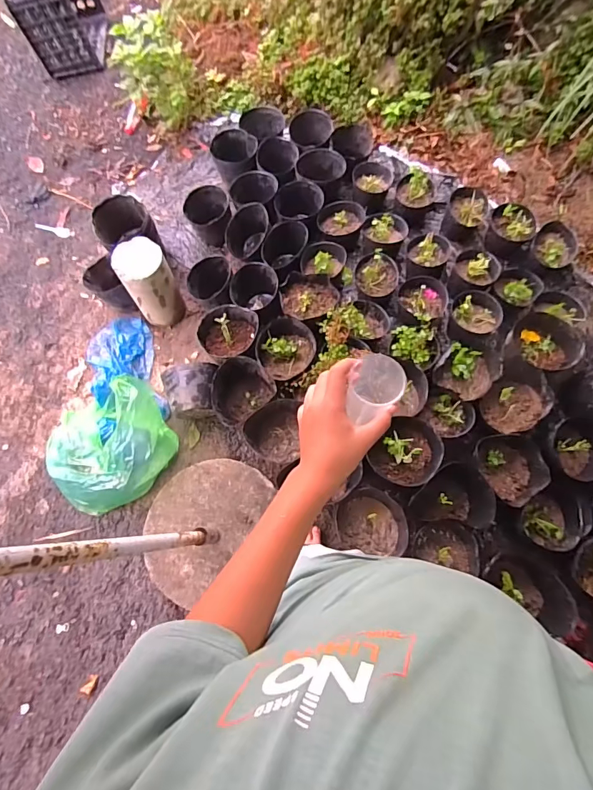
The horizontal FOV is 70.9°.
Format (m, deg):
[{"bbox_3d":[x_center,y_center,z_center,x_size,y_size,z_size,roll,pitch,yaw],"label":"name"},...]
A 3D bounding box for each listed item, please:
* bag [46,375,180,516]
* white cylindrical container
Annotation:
[{"bbox_3d":[-0.566,0.141,1.234,0.377,0.295,0.325,-23,73,-5],"label":"bag"},{"bbox_3d":[-0.470,-0.354,1.379,0.145,0.318,0.147,-1,72,2],"label":"white cylindrical container"}]

